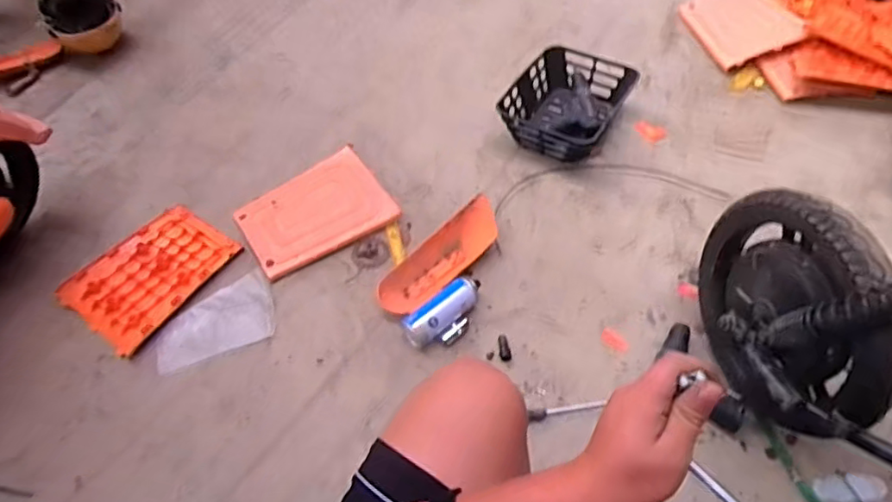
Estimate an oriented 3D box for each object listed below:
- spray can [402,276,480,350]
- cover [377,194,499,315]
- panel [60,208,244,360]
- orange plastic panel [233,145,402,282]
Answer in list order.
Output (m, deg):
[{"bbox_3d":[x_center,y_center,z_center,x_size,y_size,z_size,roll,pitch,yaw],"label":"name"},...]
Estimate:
[{"bbox_3d":[-0.001,0.118,1.157,0.182,0.062,0.066,-34,58,-22],"label":"spray can"},{"bbox_3d":[-0.011,0.009,1.239,0.324,0.060,0.111,-42,60,-8],"label":"cover"},{"bbox_3d":[-0.609,0.041,1.199,0.222,0.027,0.308,28,52,16],"label":"panel"},{"bbox_3d":[-0.302,-0.095,1.329,0.323,0.044,0.252,-28,56,-18],"label":"orange plastic panel"}]

